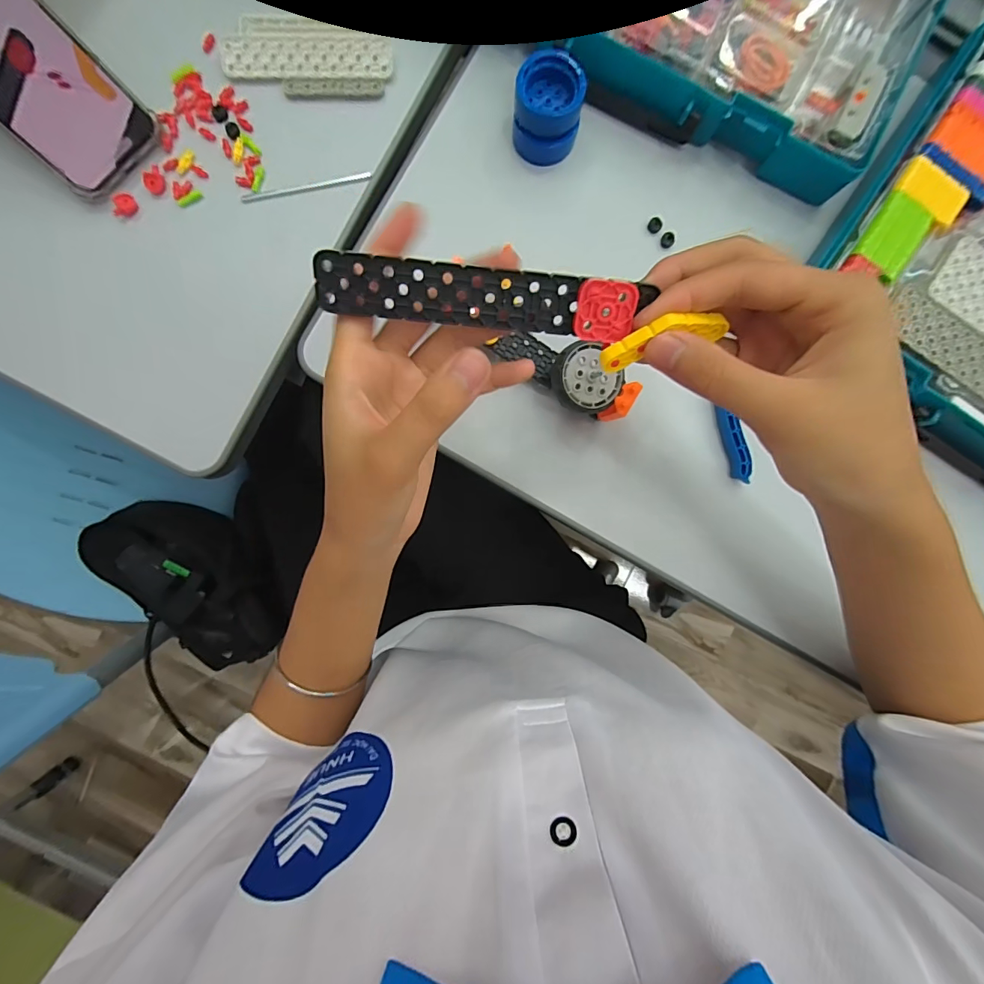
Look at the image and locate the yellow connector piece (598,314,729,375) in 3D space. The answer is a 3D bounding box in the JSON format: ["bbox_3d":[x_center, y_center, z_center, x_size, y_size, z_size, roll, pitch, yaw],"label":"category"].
[{"bbox_3d":[0.076,-0.068,0.200,0.056,0.015,0.013,-15,91,3],"label":"yellow connector piece"}]

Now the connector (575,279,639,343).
[{"bbox_3d":[0.050,-0.080,0.200,0.025,0.007,0.025,0,120,0],"label":"connector"}]

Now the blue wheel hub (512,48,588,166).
[{"bbox_3d":[0.041,-0.277,0.329,0.048,0.040,0.048,0,90,-2],"label":"blue wheel hub"}]

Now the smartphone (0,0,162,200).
[{"bbox_3d":[-0.321,-0.292,0.297,0.082,0.010,0.165,-48,117,-4],"label":"smartphone"}]

